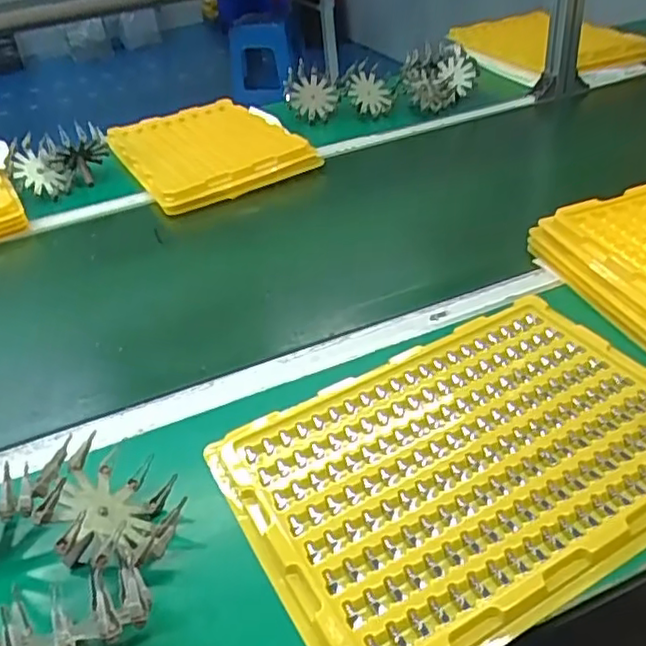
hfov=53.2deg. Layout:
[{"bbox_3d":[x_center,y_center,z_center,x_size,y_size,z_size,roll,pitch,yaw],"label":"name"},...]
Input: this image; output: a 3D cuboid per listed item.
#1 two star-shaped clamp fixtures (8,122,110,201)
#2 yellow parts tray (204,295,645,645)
[{"bbox_3d":[-0.416,-0.253,1.023,0.154,0.093,0.050,-29,42,-26],"label":"two star-shaped clamp fixtures"},{"bbox_3d":[0.114,0.106,0.519,0.355,0.021,0.253,-21,38,-19],"label":"yellow parts tray"}]

